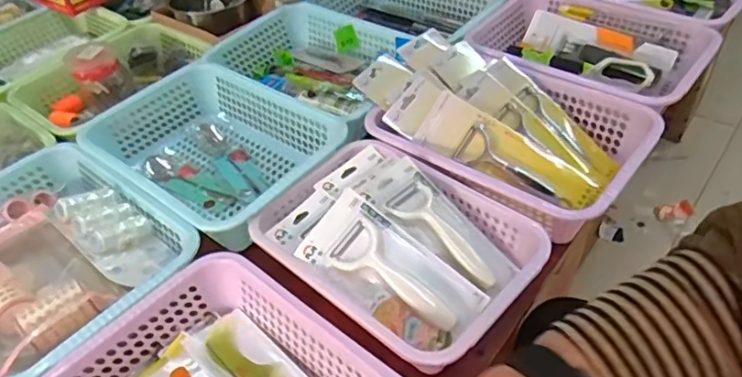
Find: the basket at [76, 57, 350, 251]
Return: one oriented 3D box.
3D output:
[{"bbox_3d":[-0.228,-0.053,0.827,0.335,0.089,0.245,26,52,29],"label":"basket"}]

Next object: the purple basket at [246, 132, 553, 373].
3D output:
[{"bbox_3d":[0.023,0.058,0.661,0.309,0.072,0.222,29,54,31],"label":"purple basket"}]

